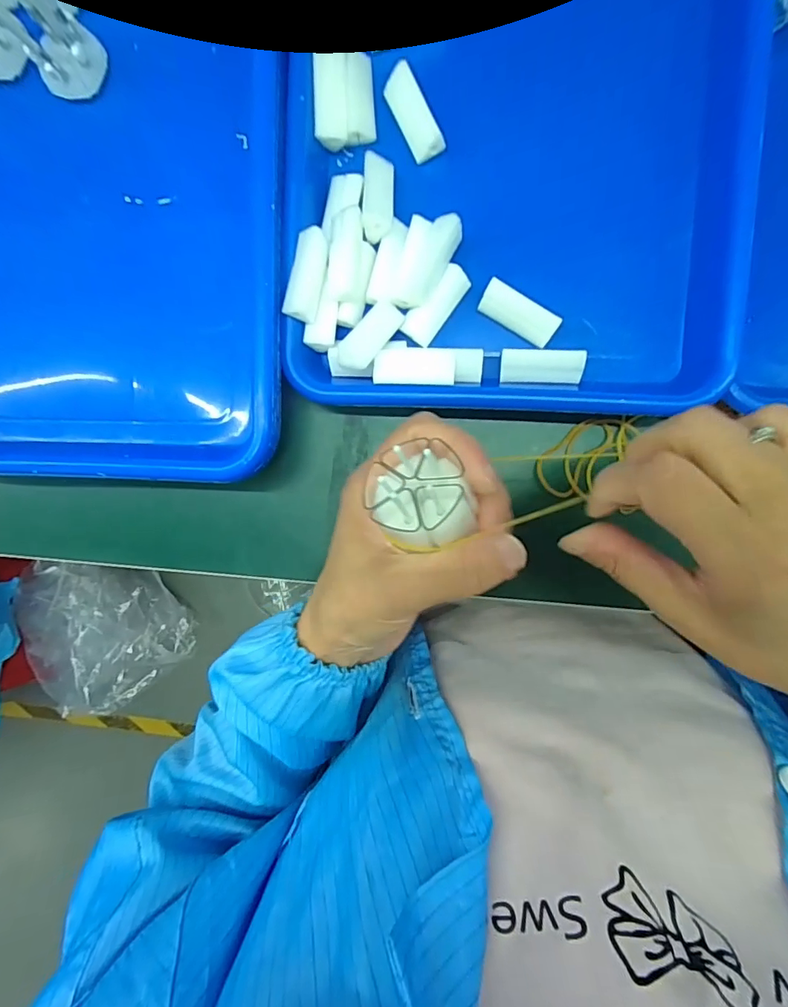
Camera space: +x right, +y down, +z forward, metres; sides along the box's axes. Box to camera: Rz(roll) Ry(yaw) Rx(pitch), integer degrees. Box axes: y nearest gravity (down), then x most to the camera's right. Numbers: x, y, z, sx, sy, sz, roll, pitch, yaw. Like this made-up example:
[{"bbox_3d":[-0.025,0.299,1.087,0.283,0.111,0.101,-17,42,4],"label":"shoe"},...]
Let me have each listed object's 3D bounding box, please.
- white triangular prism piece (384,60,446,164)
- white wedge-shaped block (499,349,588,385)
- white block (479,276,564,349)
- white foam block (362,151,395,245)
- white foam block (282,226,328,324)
[{"bbox_3d":[0.011,-0.224,0.270,0.018,0.014,0.045,-29,89,6],"label":"white triangular prism piece"},{"bbox_3d":[0.085,-0.078,0.269,0.045,0.014,0.018,4,92,5],"label":"white wedge-shaped block"},{"bbox_3d":[0.072,-0.108,0.269,0.046,0.014,0.016,32,95,4],"label":"white block"},{"bbox_3d":[-0.008,-0.174,0.266,0.017,0.015,0.048,1,80,4],"label":"white foam block"},{"bbox_3d":[-0.048,-0.128,0.266,0.017,0.017,0.047,14,93,5],"label":"white foam block"}]

